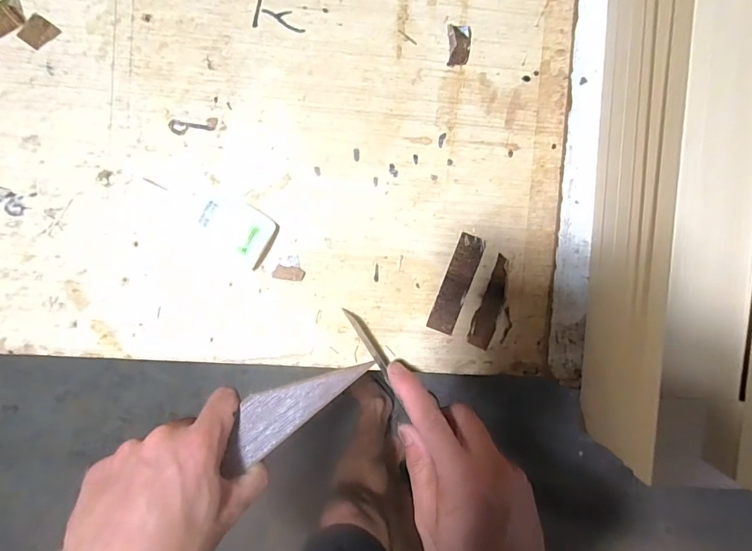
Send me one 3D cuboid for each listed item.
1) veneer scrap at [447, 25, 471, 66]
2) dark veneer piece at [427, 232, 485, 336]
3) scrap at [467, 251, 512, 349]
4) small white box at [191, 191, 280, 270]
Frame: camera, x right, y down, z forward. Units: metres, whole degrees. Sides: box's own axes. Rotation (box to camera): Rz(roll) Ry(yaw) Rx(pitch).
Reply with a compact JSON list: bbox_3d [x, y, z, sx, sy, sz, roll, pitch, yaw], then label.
[{"bbox_3d":[0.060,-0.166,0.308,0.017,0.004,0.027,3,94,-4],"label":"veneer scrap"},{"bbox_3d":[0.061,0.006,0.320,0.020,0.004,0.074,21,92,-5],"label":"dark veneer piece"},{"bbox_3d":[0.092,0.022,0.322,0.028,0.004,0.069,19,92,-5],"label":"scrap"},{"bbox_3d":[-0.097,-0.032,0.297,0.050,0.018,0.037,30,91,-6],"label":"small white box"}]

